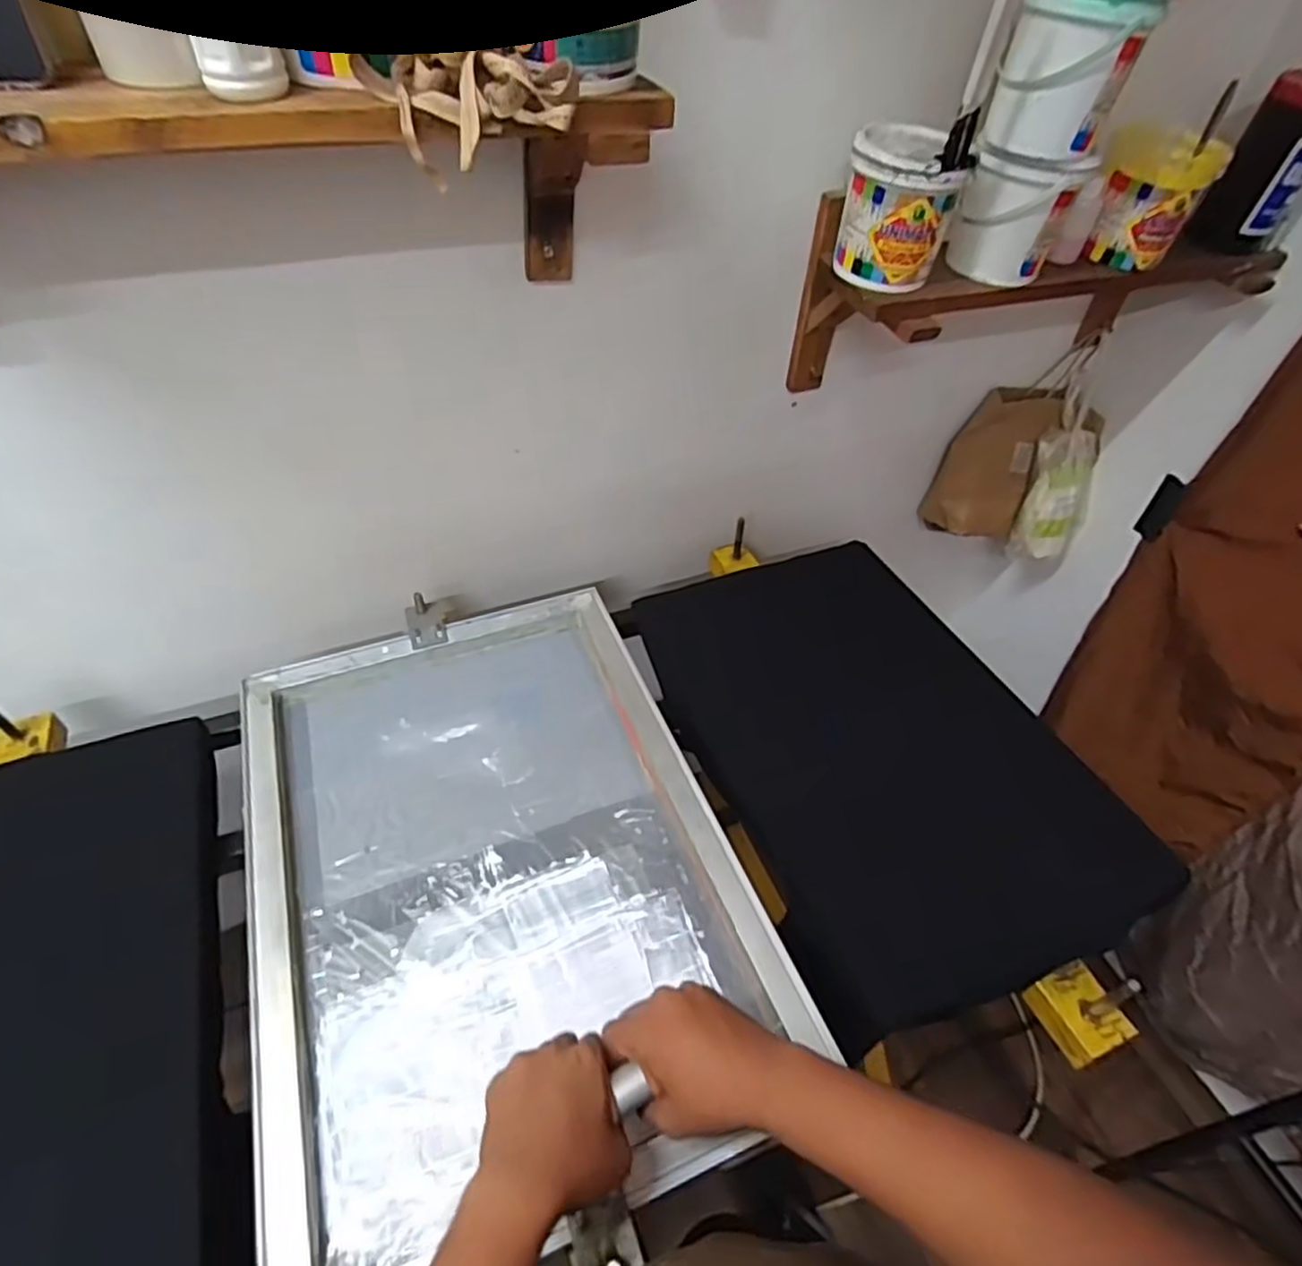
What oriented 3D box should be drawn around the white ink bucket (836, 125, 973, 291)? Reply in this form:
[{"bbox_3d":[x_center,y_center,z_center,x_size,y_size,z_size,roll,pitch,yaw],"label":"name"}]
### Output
[{"bbox_3d":[0.261,-0.451,0.758,0.113,0.127,0.106,15,48,10],"label":"white ink bucket"}]

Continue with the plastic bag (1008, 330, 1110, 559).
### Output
[{"bbox_3d":[0.724,-0.312,1.242,0.126,0.381,0.052,0,24,-4],"label":"plastic bag"}]

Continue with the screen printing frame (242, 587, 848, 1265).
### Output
[{"bbox_3d":[-0.165,0.231,0.747,0.464,0.040,0.647,-15,51,-17],"label":"screen printing frame"}]

